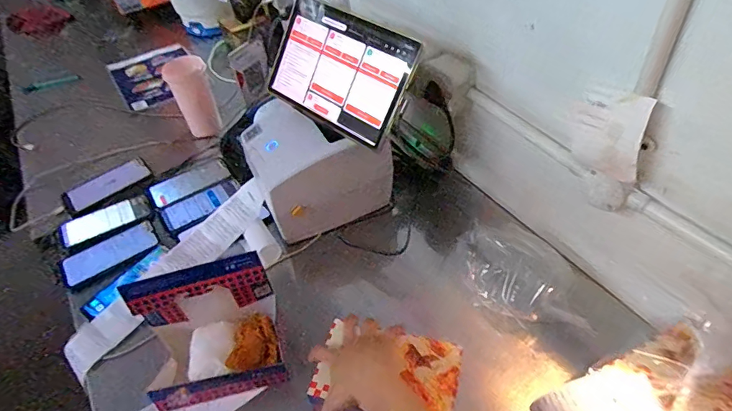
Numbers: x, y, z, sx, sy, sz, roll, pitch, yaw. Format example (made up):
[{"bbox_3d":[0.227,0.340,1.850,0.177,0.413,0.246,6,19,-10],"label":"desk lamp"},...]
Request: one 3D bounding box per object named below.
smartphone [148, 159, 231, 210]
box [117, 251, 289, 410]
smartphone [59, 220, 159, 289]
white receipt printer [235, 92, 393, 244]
[{"bbox_3d":[-0.352,-0.048,0.922,0.152,0.014,0.072,-28,57,-22],"label":"smartphone"},{"bbox_3d":[-0.207,0.163,0.606,0.168,0.145,0.119,-13,46,-5],"label":"box"},{"bbox_3d":[-0.447,0.085,0.809,0.157,0.008,0.082,-30,50,-20],"label":"smartphone"},{"bbox_3d":[-0.086,-0.073,0.805,0.214,0.173,0.156,-23,48,-14],"label":"white receipt printer"}]

